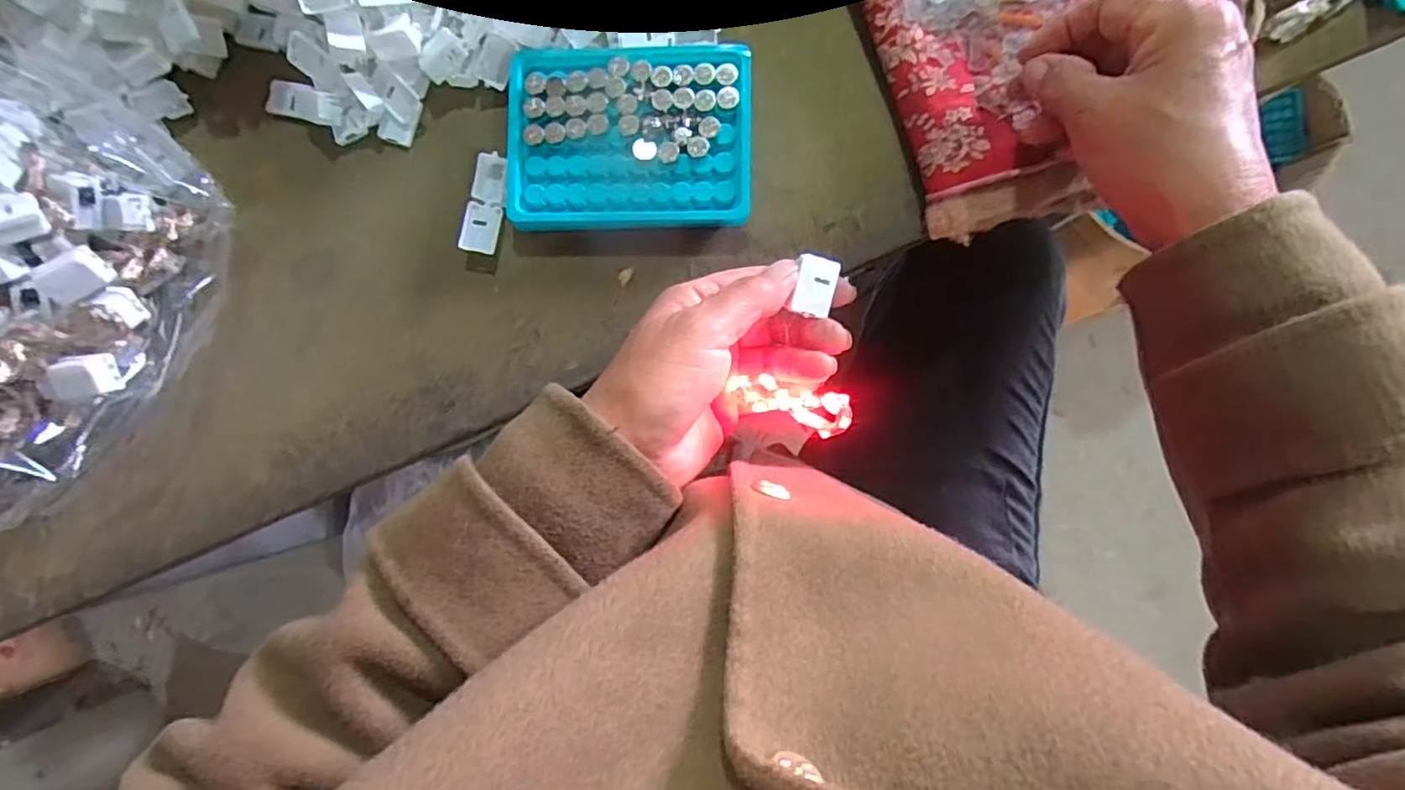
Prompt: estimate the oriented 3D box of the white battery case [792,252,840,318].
[{"bbox_3d":[0.052,-0.051,0.288,0.018,0.005,0.024,11,94,2],"label":"white battery case"}]

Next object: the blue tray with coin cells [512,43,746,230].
[{"bbox_3d":[-0.039,-0.138,0.341,0.128,0.014,0.094,0,89,3],"label":"blue tray with coin cells"}]

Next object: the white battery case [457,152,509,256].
[{"bbox_3d":[-0.118,-0.105,0.349,0.021,0.014,0.054,12,89,3],"label":"white battery case"}]

